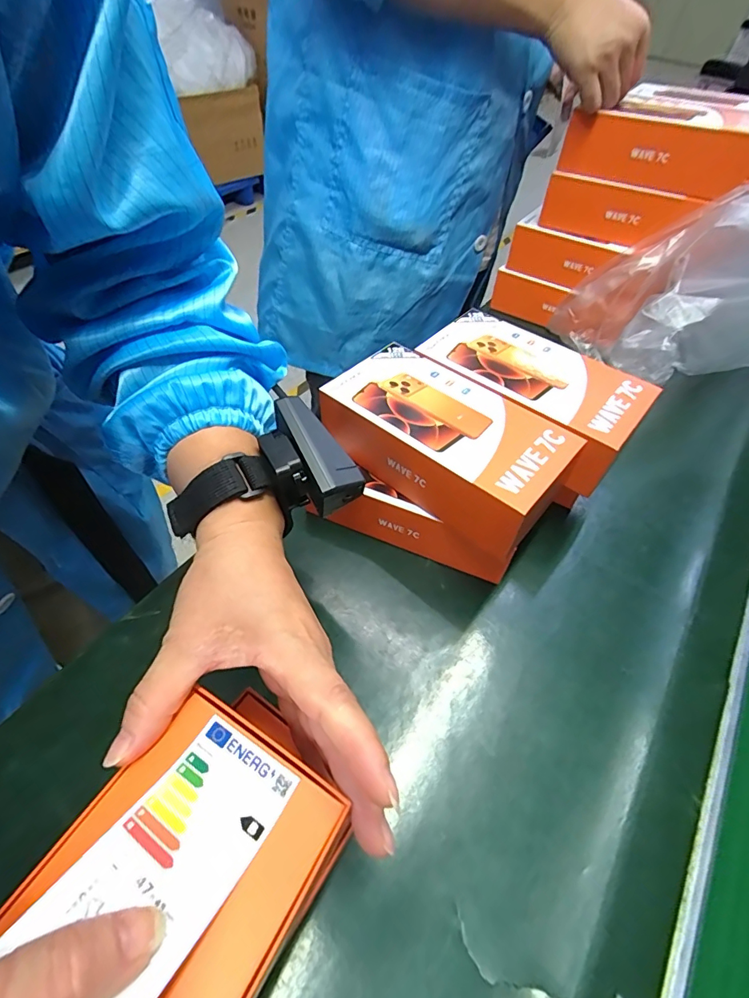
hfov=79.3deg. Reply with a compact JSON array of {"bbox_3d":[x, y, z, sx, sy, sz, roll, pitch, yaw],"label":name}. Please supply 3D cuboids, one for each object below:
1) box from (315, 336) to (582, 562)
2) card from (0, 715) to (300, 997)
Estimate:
[{"bbox_3d":[0.052,-0.047,0.358,0.188,0.061,0.097,34,57,20],"label":"box"},{"bbox_3d":[-0.074,0.128,0.161,0.047,0.009,0.090,30,36,14],"label":"card"}]

